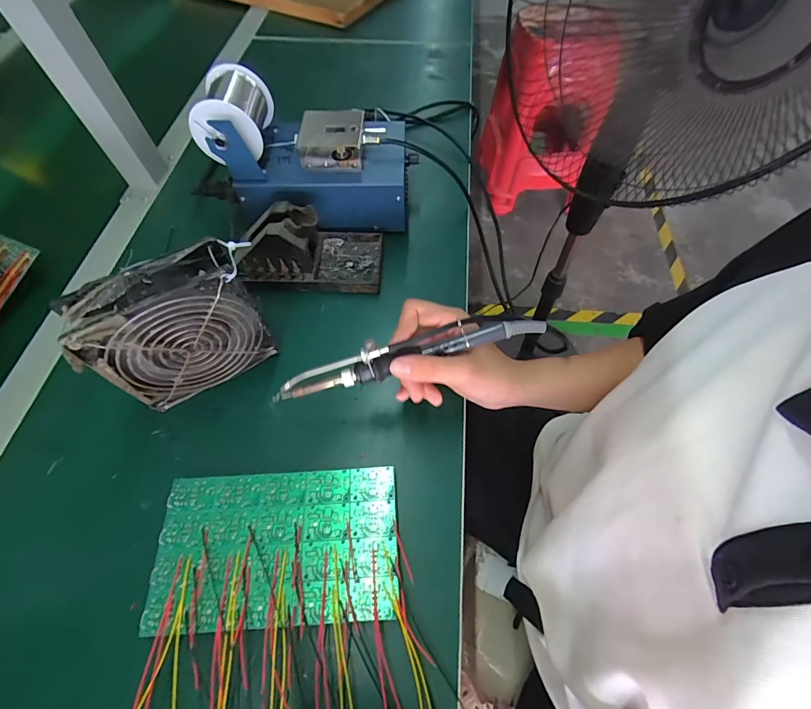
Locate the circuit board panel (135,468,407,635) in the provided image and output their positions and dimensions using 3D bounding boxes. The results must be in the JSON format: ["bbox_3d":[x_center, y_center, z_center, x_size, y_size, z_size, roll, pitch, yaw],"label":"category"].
[{"bbox_3d":[-0.094,0.139,0.290,0.171,0.004,0.101,-3,61,-2],"label":"circuit board panel"}]

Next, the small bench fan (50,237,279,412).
[{"bbox_3d":[-0.177,-0.020,0.324,0.130,0.116,0.042,-29,63,-14],"label":"small bench fan"}]

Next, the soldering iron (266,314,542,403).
[{"bbox_3d":[-0.001,-0.002,0.294,0.209,0.032,0.016,-17,58,3],"label":"soldering iron"}]

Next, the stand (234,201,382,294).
[{"bbox_3d":[-0.099,-0.114,0.411,0.140,0.078,0.074,1,60,2],"label":"stand"}]

